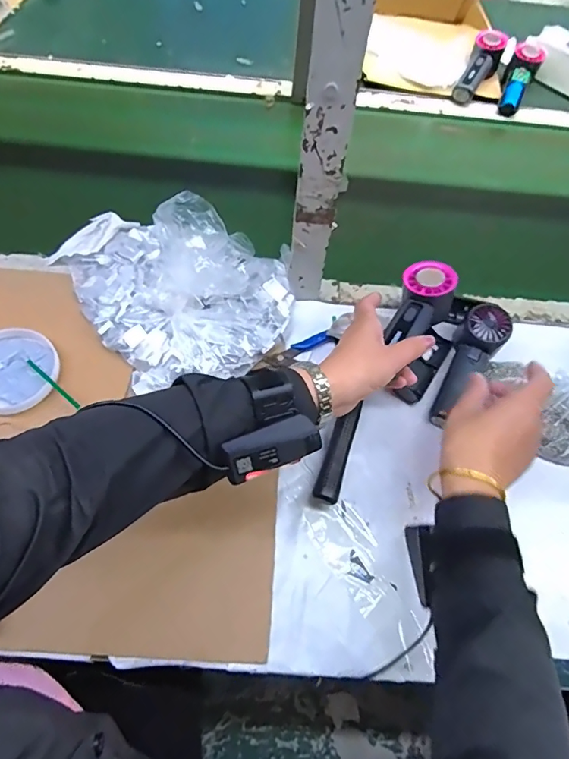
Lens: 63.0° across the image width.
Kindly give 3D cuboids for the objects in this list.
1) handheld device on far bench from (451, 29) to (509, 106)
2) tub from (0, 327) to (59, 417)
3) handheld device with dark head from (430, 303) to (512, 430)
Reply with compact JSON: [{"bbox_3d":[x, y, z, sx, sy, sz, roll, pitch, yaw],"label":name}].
[{"bbox_3d":[0.354,-0.568,0.859,0.054,0.061,0.172,30,79,12],"label":"handheld device on far bench"},{"bbox_3d":[-0.304,-0.013,0.516,0.094,0.023,0.097,2,61,-3],"label":"tub"},{"bbox_3d":[0.211,-0.014,0.552,0.051,0.043,0.158,31,80,13],"label":"handheld device with dark head"}]

